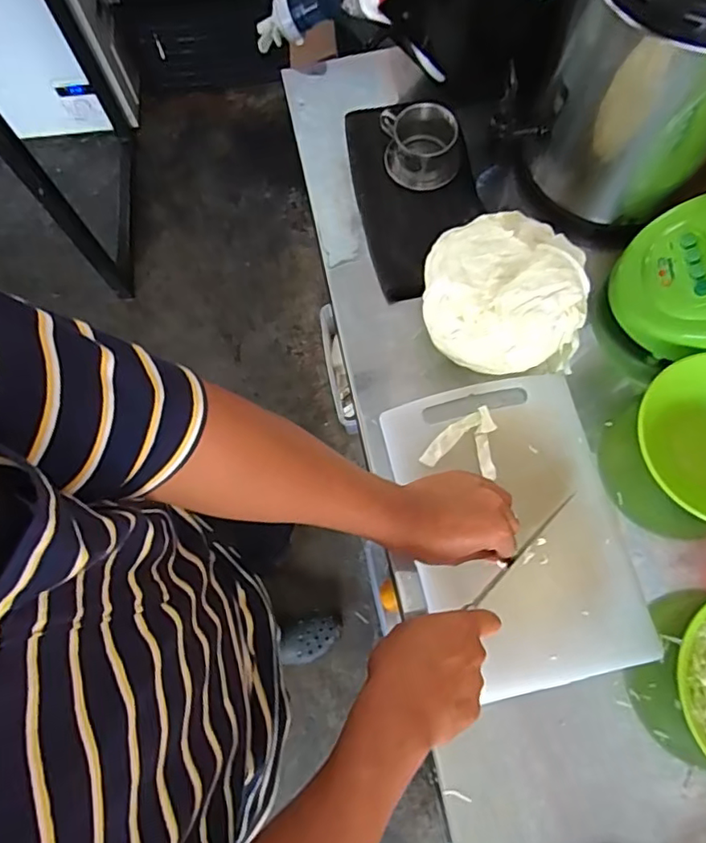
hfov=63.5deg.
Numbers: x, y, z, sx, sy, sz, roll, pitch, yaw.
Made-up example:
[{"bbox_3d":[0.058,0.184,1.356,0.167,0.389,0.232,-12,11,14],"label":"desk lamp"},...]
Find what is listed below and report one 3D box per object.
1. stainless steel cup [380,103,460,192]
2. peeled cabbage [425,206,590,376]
[{"bbox_3d":[0.080,-0.334,0.683,0.094,0.059,0.078,7,74,4],"label":"stainless steel cup"},{"bbox_3d":[0.155,-0.133,0.599,0.154,0.099,0.156,-2,73,1],"label":"peeled cabbage"}]

